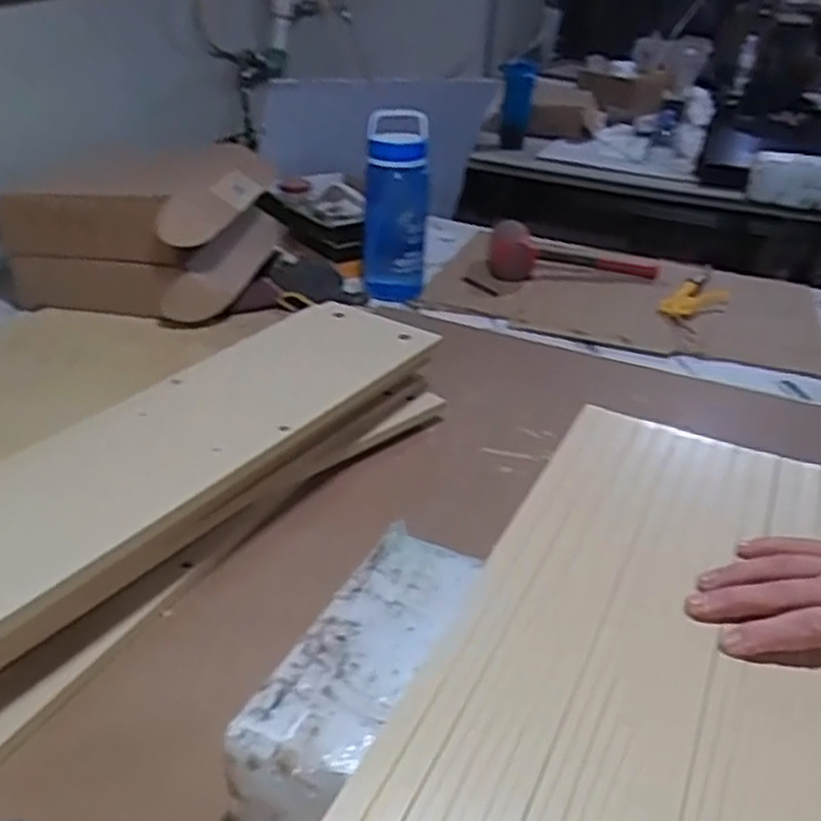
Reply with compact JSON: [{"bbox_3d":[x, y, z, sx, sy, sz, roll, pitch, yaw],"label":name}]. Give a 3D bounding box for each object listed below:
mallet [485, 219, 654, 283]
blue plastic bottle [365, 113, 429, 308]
[{"bbox_3d":[0.319,-0.303,1.494,0.328,0.070,0.163,7,32,6],"label":"mallet"},{"bbox_3d":[-0.022,-0.344,1.287,0.103,0.292,0.093,1,32,-5],"label":"blue plastic bottle"}]

